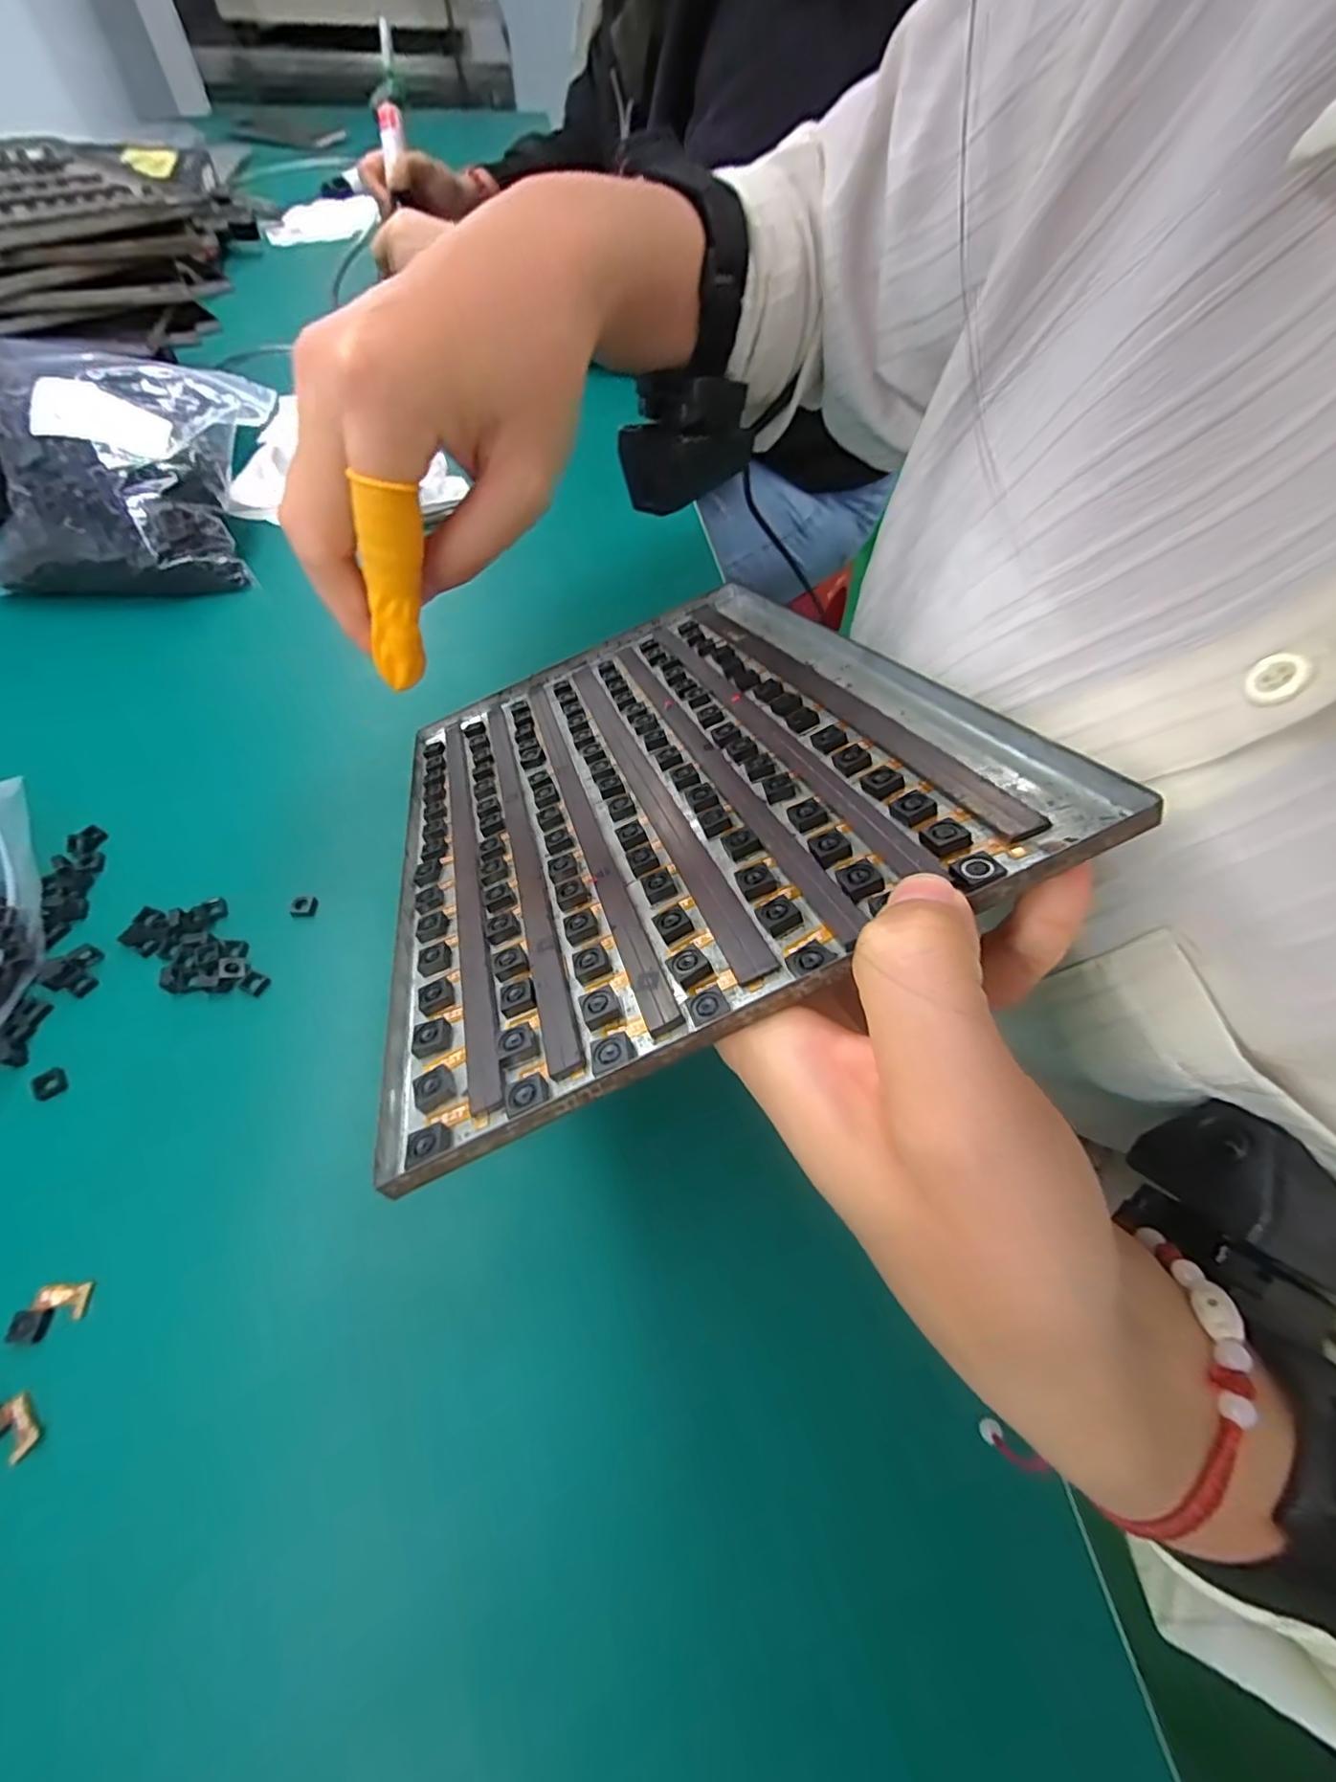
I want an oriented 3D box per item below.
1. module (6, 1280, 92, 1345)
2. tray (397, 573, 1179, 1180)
[{"bbox_3d":[-0.190,0.129,0.191,0.018,0.004,0.015,-3,59,-5],"label":"module"},{"bbox_3d":[-0.012,-0.045,0.225,0.188,0.006,0.245,-26,39,0],"label":"tray"}]

